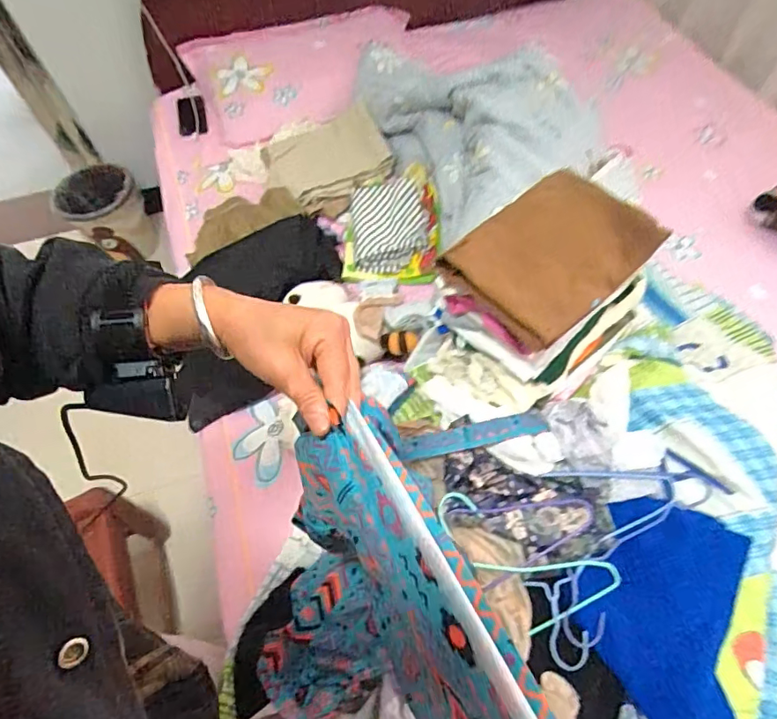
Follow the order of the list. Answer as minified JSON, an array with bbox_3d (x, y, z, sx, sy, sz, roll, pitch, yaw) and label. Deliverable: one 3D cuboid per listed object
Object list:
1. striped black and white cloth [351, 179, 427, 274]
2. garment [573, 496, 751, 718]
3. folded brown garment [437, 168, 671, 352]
[{"bbox_3d":[-0.001,-0.306,1.161,0.166,0.028,0.250,-8,59,0],"label":"striped black and white cloth"},{"bbox_3d":[0.333,0.309,0.639,0.171,0.040,0.267,2,53,41],"label":"garment"},{"bbox_3d":[0.214,-0.146,0.674,0.235,0.056,0.191,-39,64,-18],"label":"folded brown garment"}]

